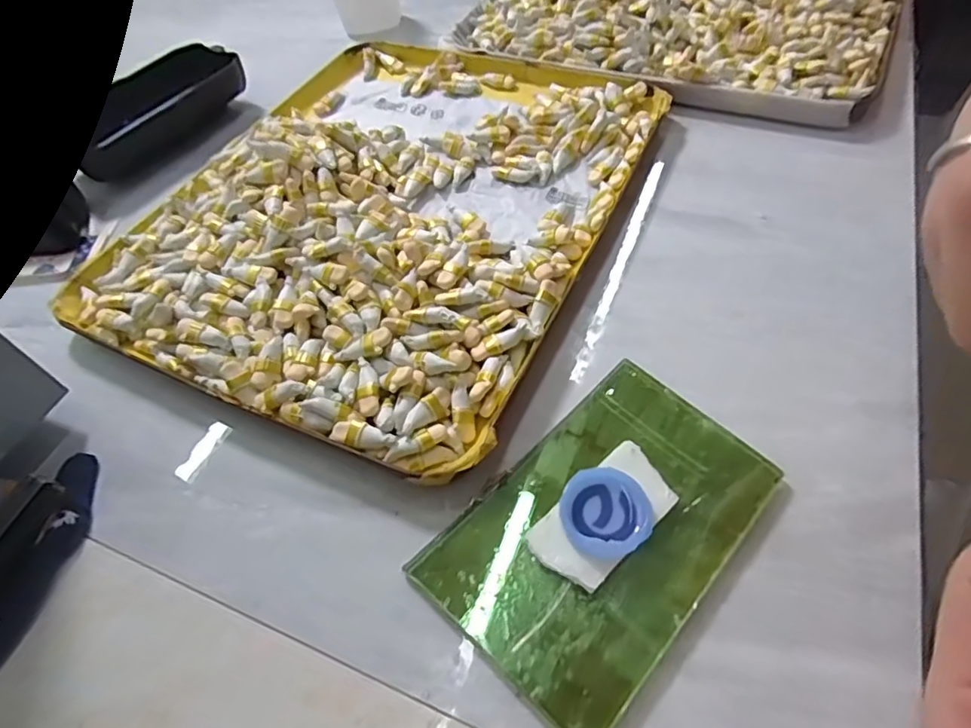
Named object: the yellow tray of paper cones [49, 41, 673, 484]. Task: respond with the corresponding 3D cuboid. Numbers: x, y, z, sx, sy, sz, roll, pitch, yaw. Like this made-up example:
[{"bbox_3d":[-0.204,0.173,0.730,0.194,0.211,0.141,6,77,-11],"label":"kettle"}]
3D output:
[{"bbox_3d":[-0.044,-0.082,0.260,0.194,0.025,0.240,20,59,17],"label":"yellow tray of paper cones"}]

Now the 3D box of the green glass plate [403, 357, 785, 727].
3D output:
[{"bbox_3d":[0.036,0.048,0.174,0.067,0.006,0.102,37,65,25],"label":"green glass plate"}]

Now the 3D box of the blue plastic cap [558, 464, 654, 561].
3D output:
[{"bbox_3d":[0.036,0.045,0.170,0.026,0.006,0.027,-2,55,3],"label":"blue plastic cap"}]

